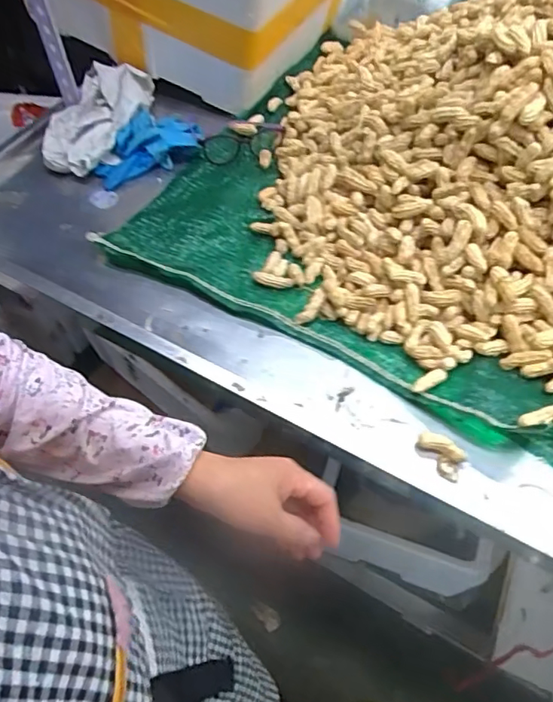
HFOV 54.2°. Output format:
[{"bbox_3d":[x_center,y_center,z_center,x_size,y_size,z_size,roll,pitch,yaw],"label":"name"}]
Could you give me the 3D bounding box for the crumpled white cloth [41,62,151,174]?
[{"bbox_3d":[-0.277,-0.372,0.840,0.128,0.058,0.234,9,54,7],"label":"crumpled white cloth"}]

